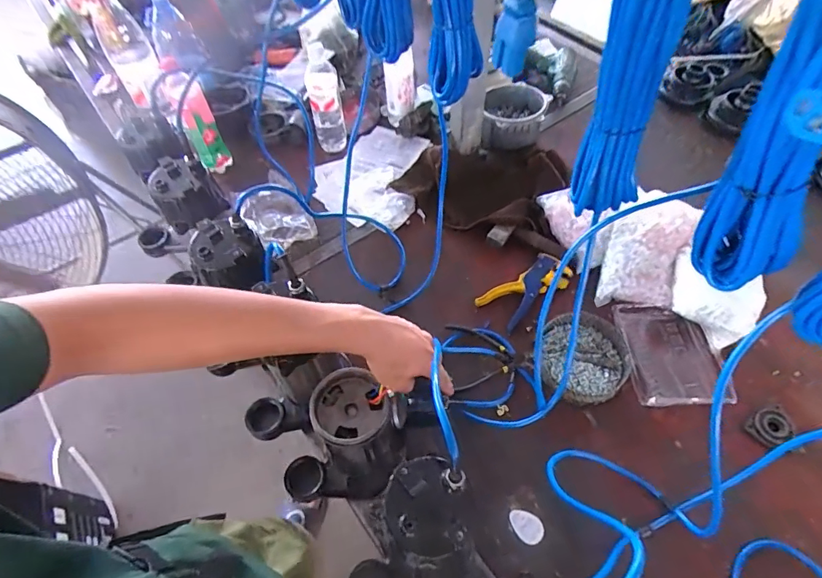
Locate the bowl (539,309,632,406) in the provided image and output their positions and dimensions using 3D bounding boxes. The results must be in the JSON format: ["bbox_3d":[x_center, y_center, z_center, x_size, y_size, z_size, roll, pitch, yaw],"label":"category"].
[{"bbox_3d":[0.271,0.104,0.723,0.126,0.033,0.150,4,57,5],"label":"bowl"}]

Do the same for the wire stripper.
[{"bbox_3d":[0.203,-0.007,0.791,0.163,0.049,0.081,-34,61,-19],"label":"wire stripper"}]

